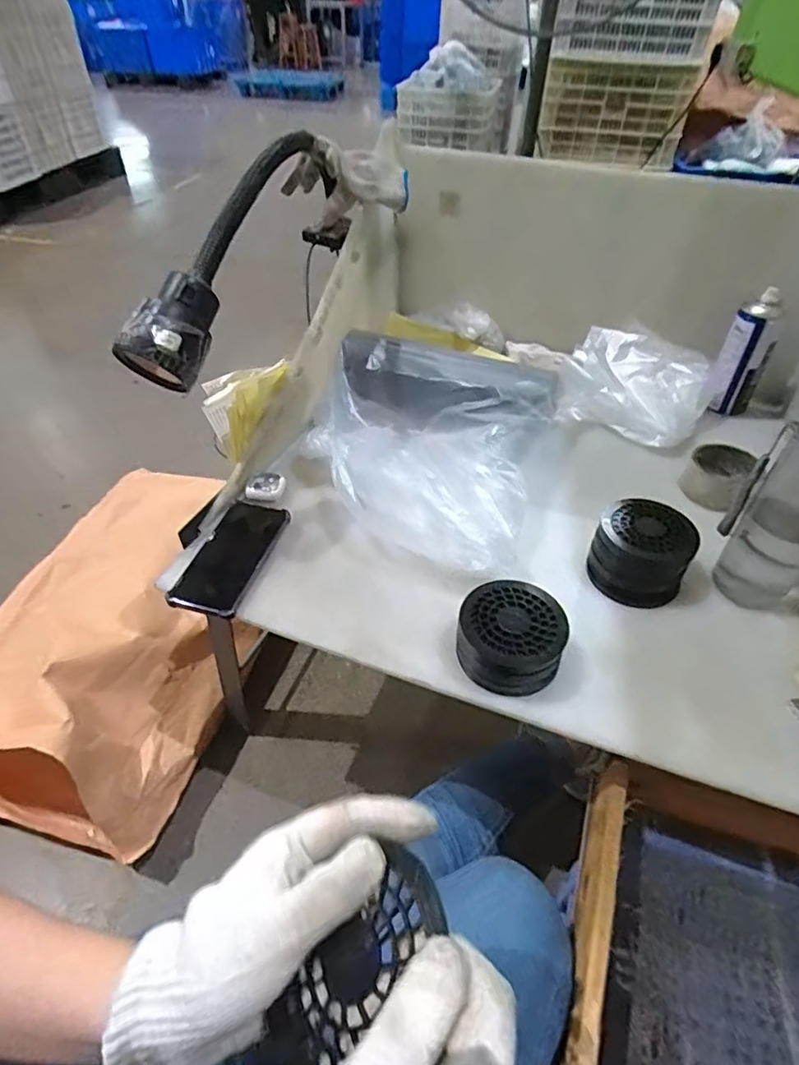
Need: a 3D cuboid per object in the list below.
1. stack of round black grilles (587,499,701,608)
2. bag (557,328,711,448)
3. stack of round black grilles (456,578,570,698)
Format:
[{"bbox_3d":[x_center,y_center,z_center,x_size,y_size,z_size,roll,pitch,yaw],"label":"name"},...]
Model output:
[{"bbox_3d":[0.262,0.022,0.616,0.101,0.075,0.091,26,49,22],"label":"stack of round black grilles"},{"bbox_3d":[0.350,-0.218,0.845,0.206,0.081,0.183,18,46,15],"label":"bag"},{"bbox_3d":[0.105,0.100,0.538,0.096,0.054,0.103,9,45,7],"label":"stack of round black grilles"}]

